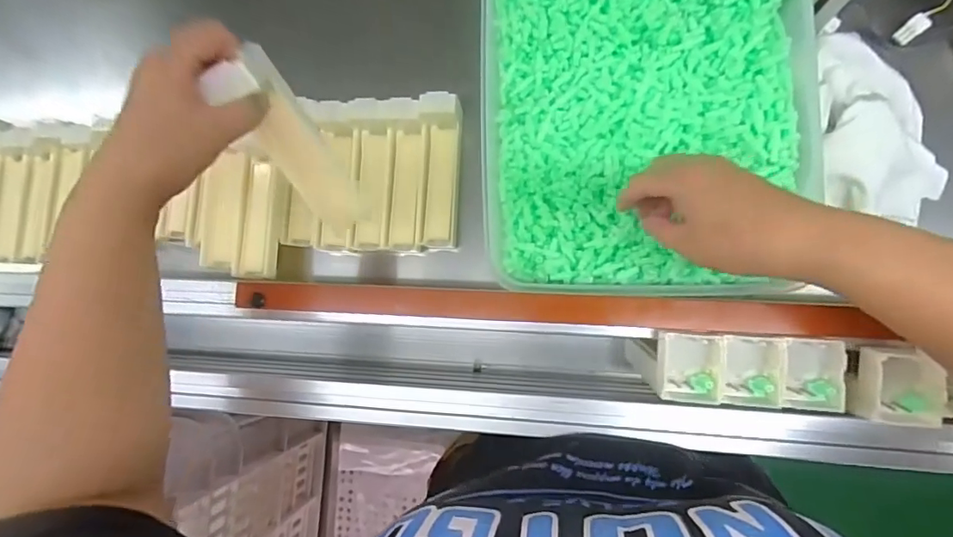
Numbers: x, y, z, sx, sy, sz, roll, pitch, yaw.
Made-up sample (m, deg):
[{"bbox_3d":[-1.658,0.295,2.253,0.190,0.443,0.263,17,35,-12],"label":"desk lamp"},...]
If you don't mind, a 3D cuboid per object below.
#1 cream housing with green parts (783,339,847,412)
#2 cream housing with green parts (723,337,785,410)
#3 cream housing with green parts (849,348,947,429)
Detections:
[{"bbox_3d":[0.209,0.066,0.318,0.036,0.022,0.043,1,86,8],"label":"cream housing with green parts"},{"bbox_3d":[0.174,0.065,0.322,0.036,0.022,0.041,1,86,8],"label":"cream housing with green parts"},{"bbox_3d":[0.261,0.073,0.310,0.041,0.023,0.043,9,87,9],"label":"cream housing with green parts"}]

